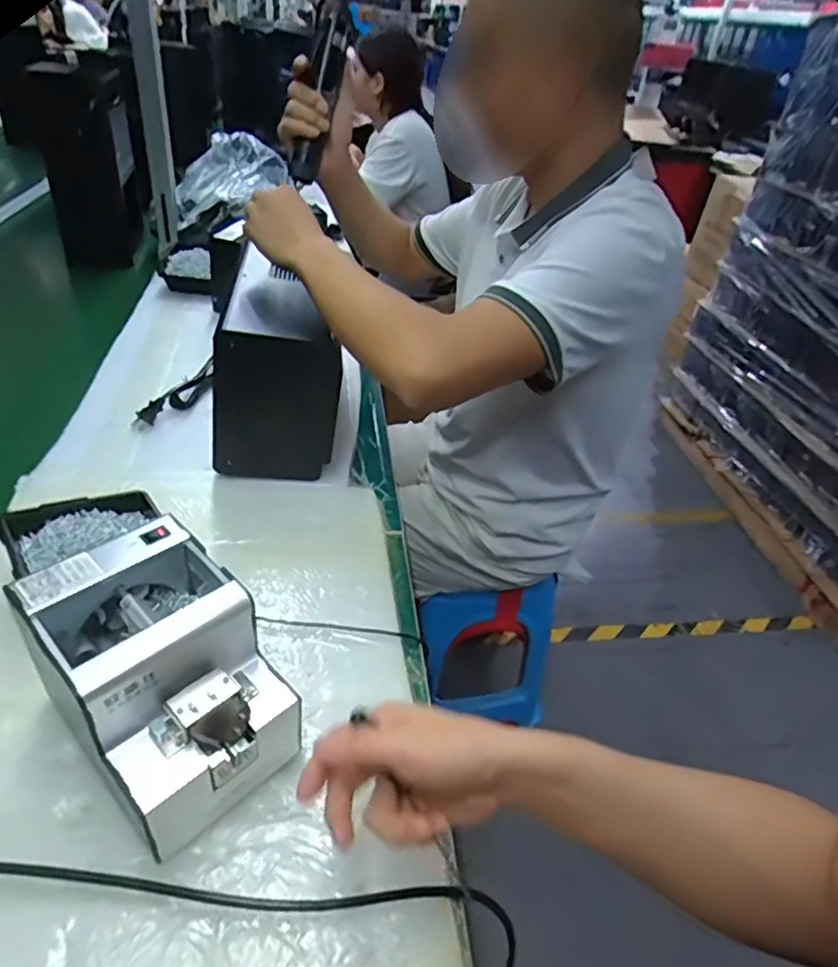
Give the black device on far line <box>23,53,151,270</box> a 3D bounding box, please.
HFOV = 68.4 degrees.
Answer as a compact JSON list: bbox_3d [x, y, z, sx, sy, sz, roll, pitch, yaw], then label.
[{"bbox_3d":[-0.692,-0.689,1.344,0.175,0.359,0.245,-5,39,-15],"label":"black device on far line"}]

